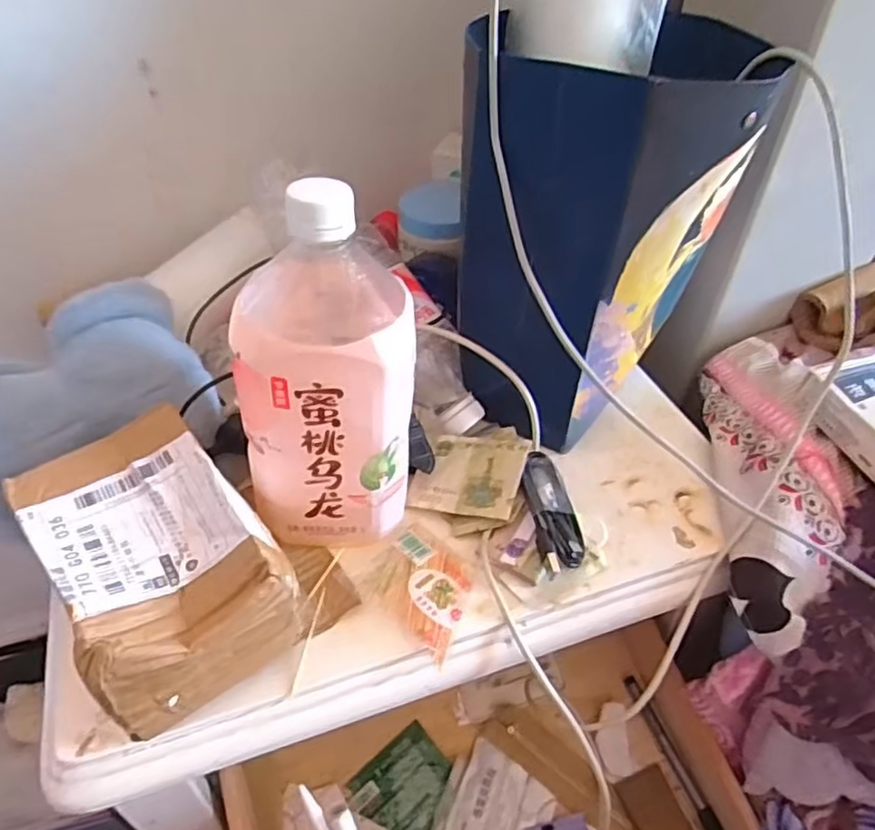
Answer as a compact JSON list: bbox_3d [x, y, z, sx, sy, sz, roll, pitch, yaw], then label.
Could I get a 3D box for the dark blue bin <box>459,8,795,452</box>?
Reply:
[{"bbox_3d":[0.102,-0.110,0.409,0.156,0.227,0.124,-32,53,-31],"label":"dark blue bin"}]

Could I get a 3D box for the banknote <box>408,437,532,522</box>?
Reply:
[{"bbox_3d":[0.021,0.038,0.424,0.070,0.006,0.060,4,55,24],"label":"banknote"}]

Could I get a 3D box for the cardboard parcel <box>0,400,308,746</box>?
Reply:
[{"bbox_3d":[-0.140,0.073,0.331,0.096,0.071,0.132,-27,50,-28],"label":"cardboard parcel"}]

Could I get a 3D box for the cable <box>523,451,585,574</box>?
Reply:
[{"bbox_3d":[0.072,0.059,0.399,0.030,0.017,0.082,-4,43,-7],"label":"cable"}]

